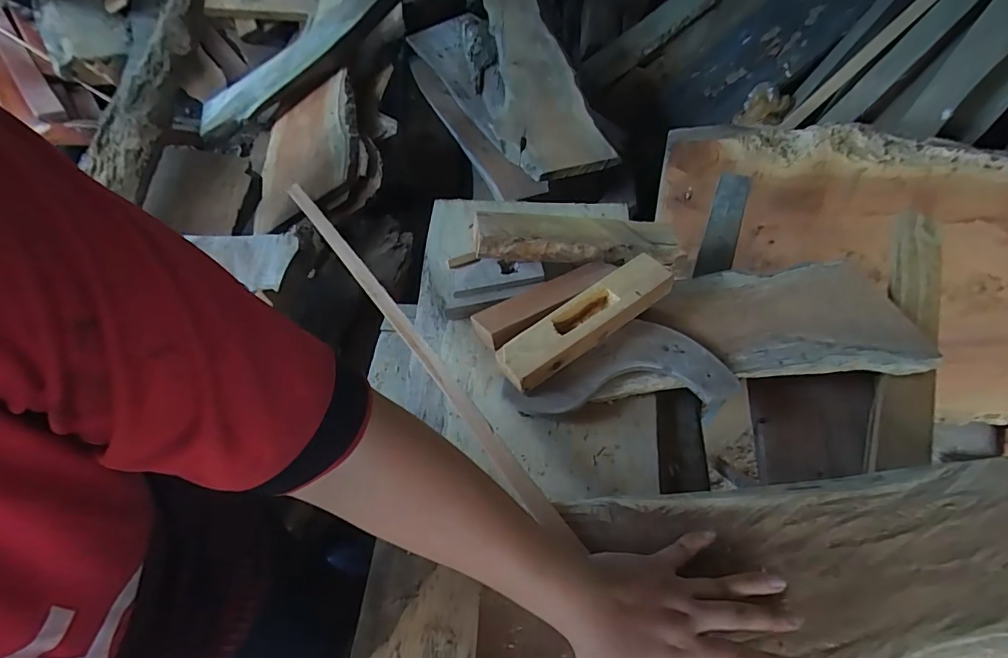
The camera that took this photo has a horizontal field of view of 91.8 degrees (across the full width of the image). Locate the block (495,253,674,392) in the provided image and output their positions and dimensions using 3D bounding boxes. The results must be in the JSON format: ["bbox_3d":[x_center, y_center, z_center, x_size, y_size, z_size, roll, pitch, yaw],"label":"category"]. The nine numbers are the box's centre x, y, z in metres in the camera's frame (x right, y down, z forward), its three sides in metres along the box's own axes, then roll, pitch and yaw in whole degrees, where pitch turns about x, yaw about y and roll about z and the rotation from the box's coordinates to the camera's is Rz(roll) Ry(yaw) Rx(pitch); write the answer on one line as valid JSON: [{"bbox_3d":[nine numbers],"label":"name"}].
[{"bbox_3d":[0.092,-0.016,0.517,0.222,0.031,0.055,-33,62,-16],"label":"block"}]

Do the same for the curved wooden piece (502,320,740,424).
[{"bbox_3d":[0.118,0.044,0.517,0.219,0.042,0.107,4,58,6],"label":"curved wooden piece"}]

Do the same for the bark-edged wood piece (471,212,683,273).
[{"bbox_3d":[0.094,-0.111,0.600,0.254,0.038,0.065,0,58,-13],"label":"bark-edged wood piece"}]

